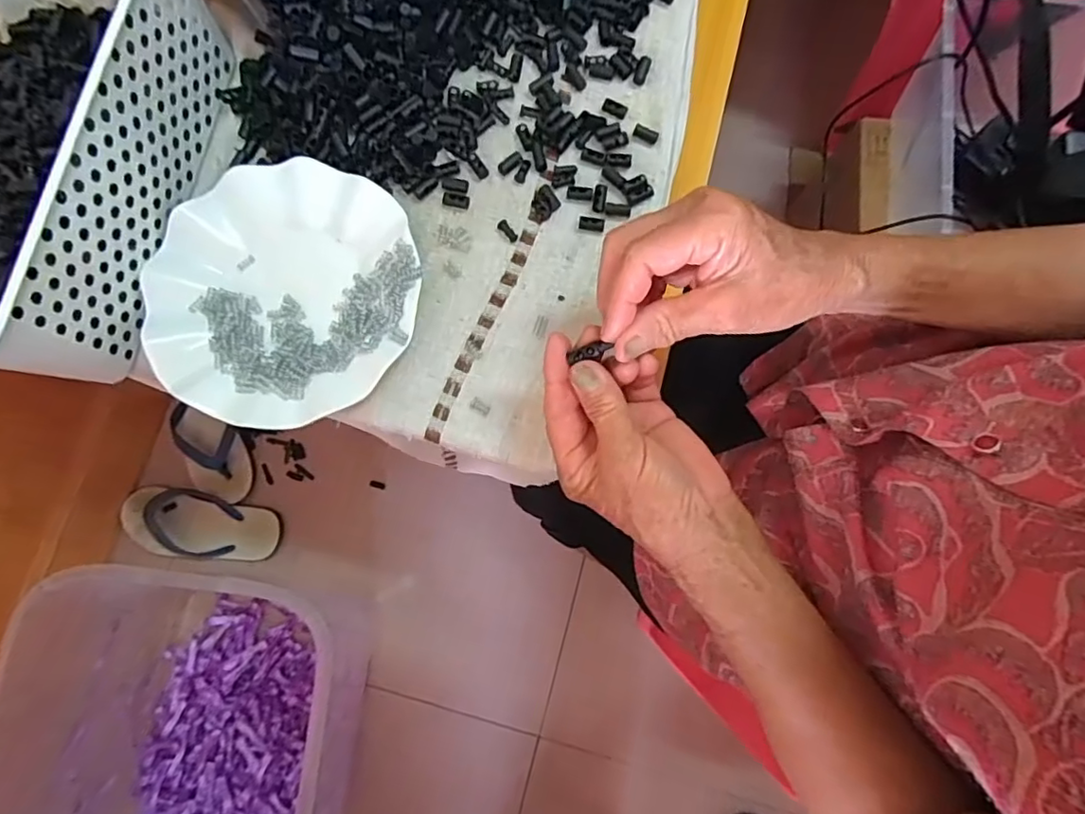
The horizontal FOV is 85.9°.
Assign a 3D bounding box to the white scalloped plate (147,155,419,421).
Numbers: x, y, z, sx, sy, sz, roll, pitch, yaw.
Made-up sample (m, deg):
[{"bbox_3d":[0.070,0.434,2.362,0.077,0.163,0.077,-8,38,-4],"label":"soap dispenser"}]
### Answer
[{"bbox_3d":[-0.176,-0.078,0.402,0.178,0.025,0.178,0,80,1],"label":"white scalloped plate"}]

